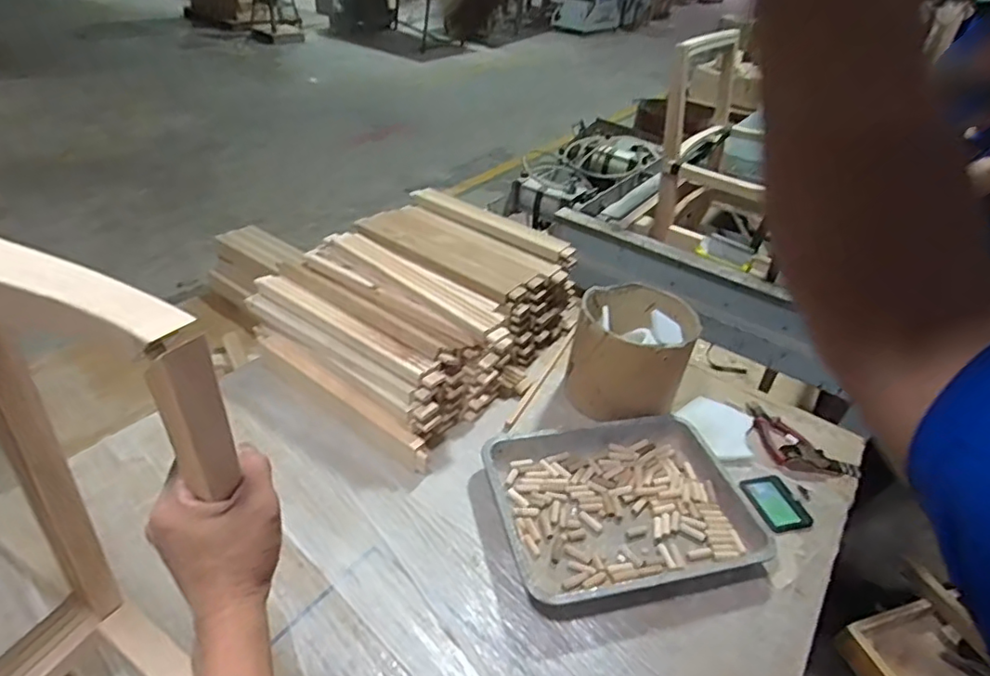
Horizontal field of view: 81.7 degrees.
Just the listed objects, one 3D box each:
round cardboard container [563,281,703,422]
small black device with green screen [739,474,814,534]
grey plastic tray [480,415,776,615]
[{"bbox_3d":[0.250,0.024,1.075,0.198,0.189,0.193,4,37,-3],"label":"round cardboard container"},{"bbox_3d":[0.466,0.274,0.954,0.092,0.012,0.102,-4,39,-15],"label":"small black device with green screen"},{"bbox_3d":[0.201,0.257,0.895,0.395,0.044,0.303,-6,39,-17],"label":"grey plastic tray"}]

